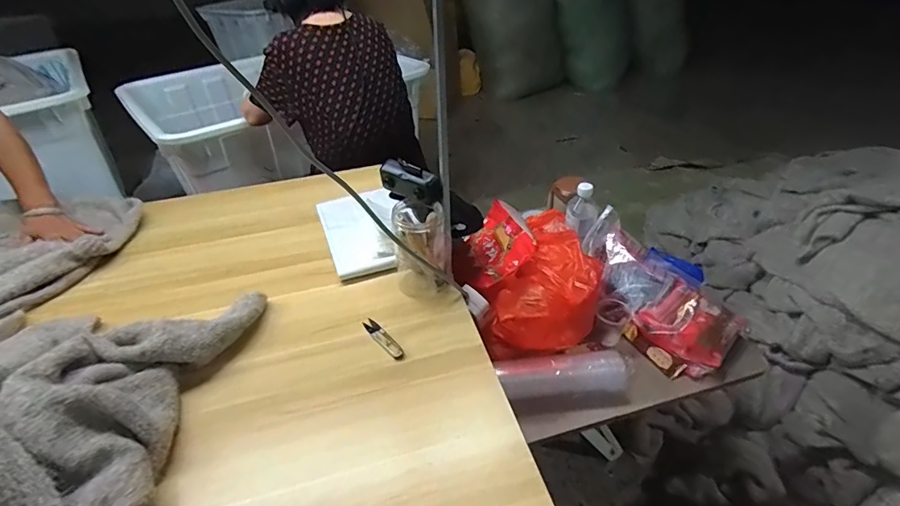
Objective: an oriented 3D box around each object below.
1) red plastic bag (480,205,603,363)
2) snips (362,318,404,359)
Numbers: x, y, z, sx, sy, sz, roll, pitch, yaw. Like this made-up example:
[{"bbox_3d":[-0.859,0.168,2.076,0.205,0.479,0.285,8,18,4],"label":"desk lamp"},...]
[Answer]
[{"bbox_3d":[0.186,0.073,0.854,0.174,0.159,0.280,18,43,27],"label":"red plastic bag"},{"bbox_3d":[-0.104,0.133,0.699,0.023,0.008,0.092,-30,44,-30],"label":"snips"}]

